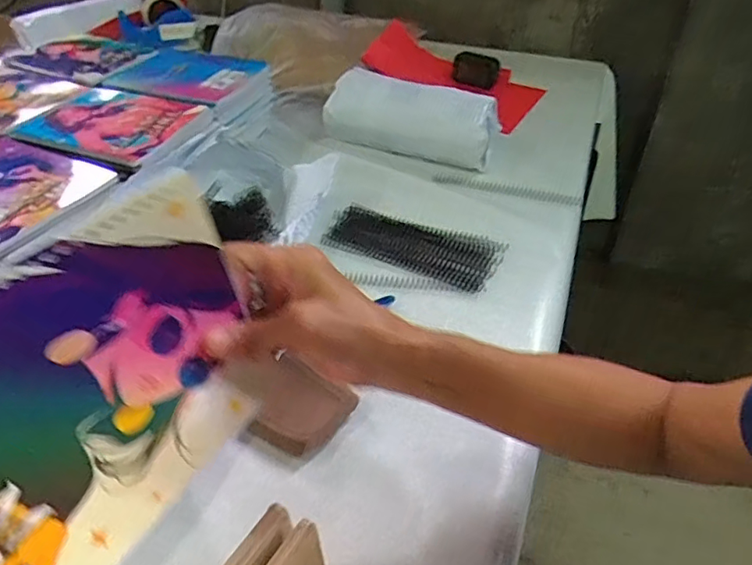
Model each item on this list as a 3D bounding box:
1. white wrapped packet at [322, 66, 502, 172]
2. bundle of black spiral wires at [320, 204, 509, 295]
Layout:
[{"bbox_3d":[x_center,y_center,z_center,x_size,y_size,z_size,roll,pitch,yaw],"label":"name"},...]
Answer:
[{"bbox_3d":[0.049,-0.250,0.809,0.259,0.102,0.060,15,44,13],"label":"white wrapped packet"},{"bbox_3d":[0.041,-0.048,0.661,0.214,0.011,0.089,18,44,16],"label":"bundle of black spiral wires"}]

